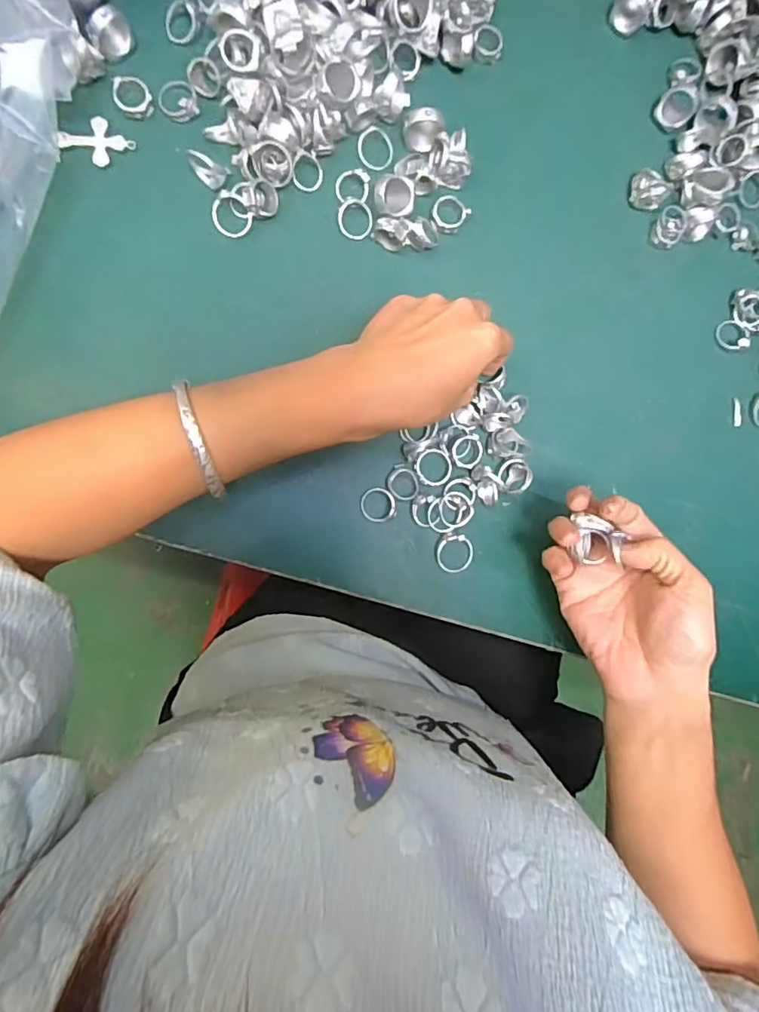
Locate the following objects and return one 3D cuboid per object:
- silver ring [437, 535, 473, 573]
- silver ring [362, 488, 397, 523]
[{"bbox_3d":[0.051,0.032,0.362,0.025,0.006,0.026,0,90,-8],"label":"silver ring"},{"bbox_3d":[0.000,0.000,0.356,0.022,0.005,0.023,0,90,-8],"label":"silver ring"}]

